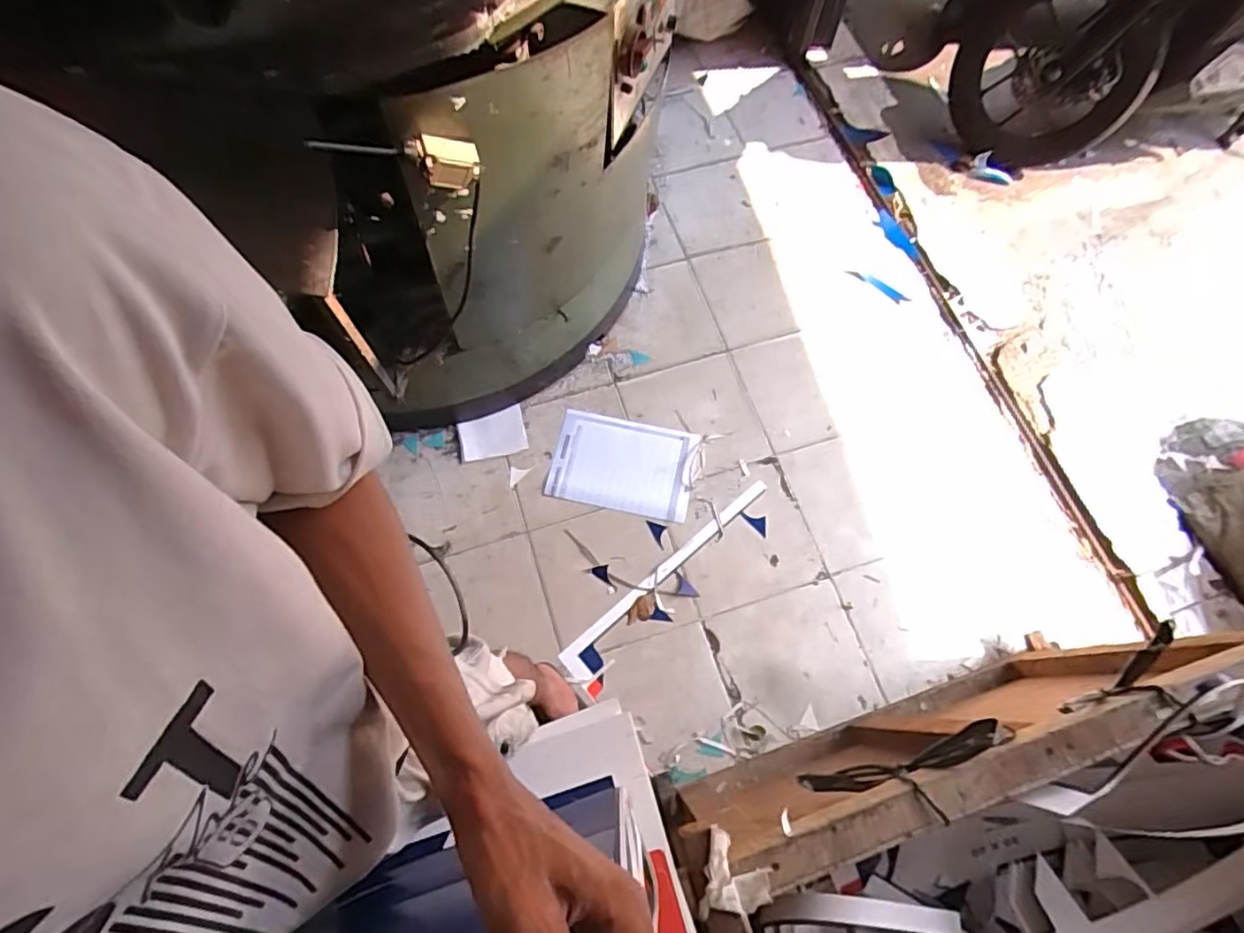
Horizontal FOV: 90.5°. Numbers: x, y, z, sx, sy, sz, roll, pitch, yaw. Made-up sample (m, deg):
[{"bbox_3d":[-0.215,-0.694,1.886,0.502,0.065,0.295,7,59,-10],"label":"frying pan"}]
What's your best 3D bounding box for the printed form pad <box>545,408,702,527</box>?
[{"bbox_3d":[0.002,-0.008,1.477,0.330,0.016,0.229,11,69,4],"label":"printed form pad"}]

